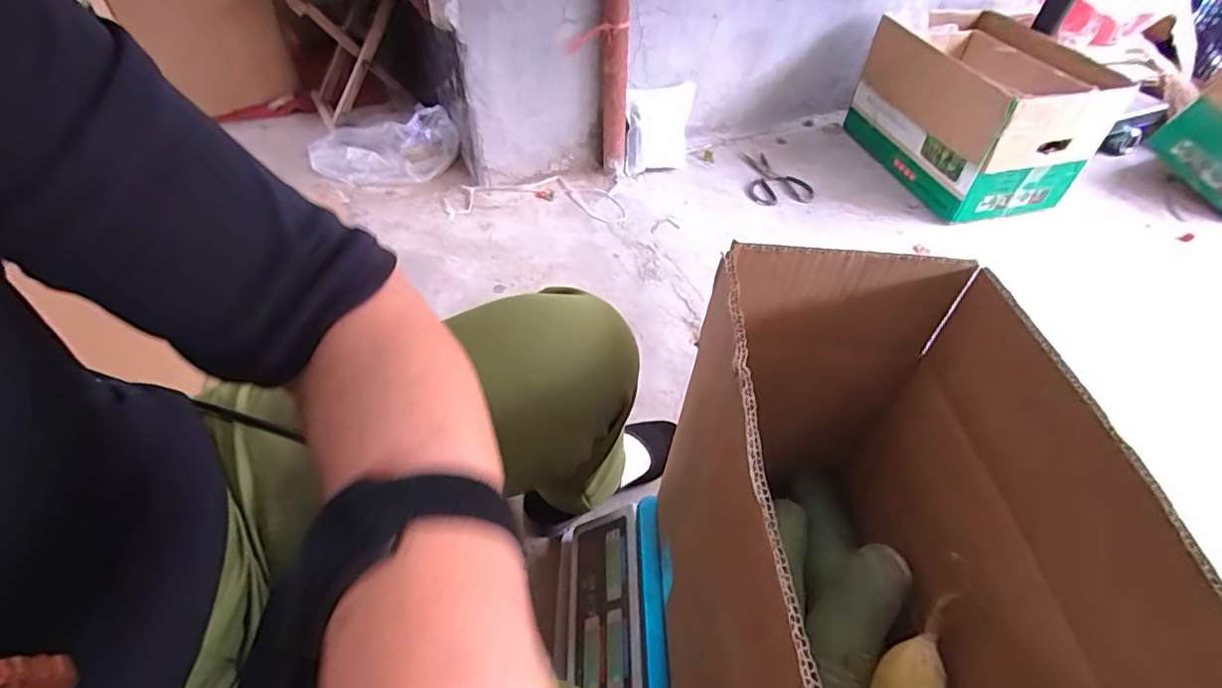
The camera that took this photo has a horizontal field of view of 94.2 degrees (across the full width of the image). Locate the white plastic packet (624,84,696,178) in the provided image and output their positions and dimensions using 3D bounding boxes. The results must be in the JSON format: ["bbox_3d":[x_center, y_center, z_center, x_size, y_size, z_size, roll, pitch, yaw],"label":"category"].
[{"bbox_3d":[0.123,-0.522,1.393,0.216,0.199,0.038,-23,45,-31],"label":"white plastic packet"}]

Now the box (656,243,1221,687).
[{"bbox_3d":[0.163,0.147,0.360,0.198,0.250,0.347,2,47,-1],"label":"box"}]

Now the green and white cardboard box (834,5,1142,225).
[{"bbox_3d":[0.852,-0.560,1.375,0.318,0.308,0.533,-8,48,-10],"label":"green and white cardboard box"}]

